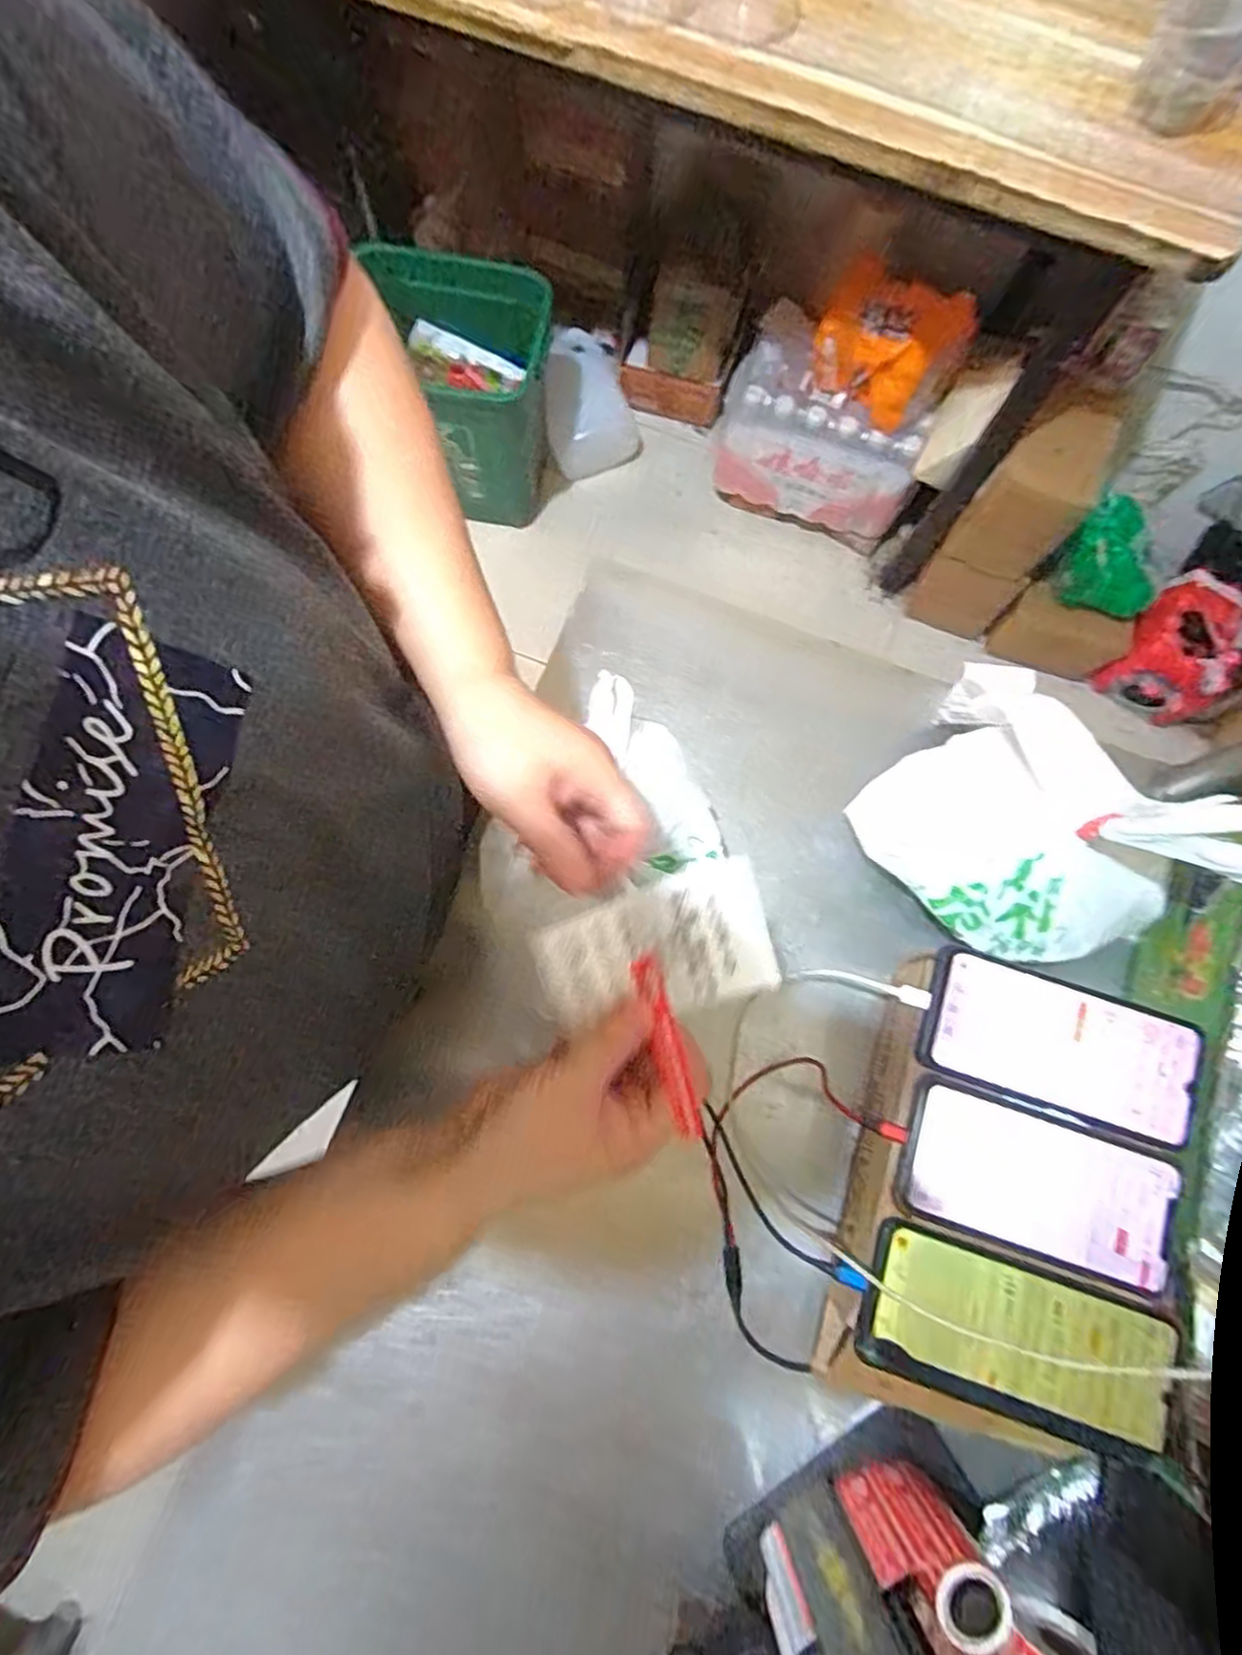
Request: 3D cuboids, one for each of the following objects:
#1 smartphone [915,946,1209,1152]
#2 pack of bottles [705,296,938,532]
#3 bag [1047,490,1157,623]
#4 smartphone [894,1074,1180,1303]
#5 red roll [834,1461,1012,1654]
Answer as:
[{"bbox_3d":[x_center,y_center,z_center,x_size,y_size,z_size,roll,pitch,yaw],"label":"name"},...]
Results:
[{"bbox_3d":[0.266,0.133,0.437,0.158,0.008,0.075,18,81,4],"label":"smartphone"},{"bbox_3d":[0.379,-0.748,1.382,0.371,0.274,0.205,20,77,3],"label":"pack of bottles"},{"bbox_3d":[0.870,-0.482,1.282,0.186,0.142,0.149,29,78,5],"label":"bag"},{"bbox_3d":[0.243,0.209,0.421,0.152,0.011,0.079,18,77,2],"label":"smartphone"},{"bbox_3d":[0.170,0.406,0.414,0.064,0.086,0.040,33,78,6],"label":"red roll"}]

